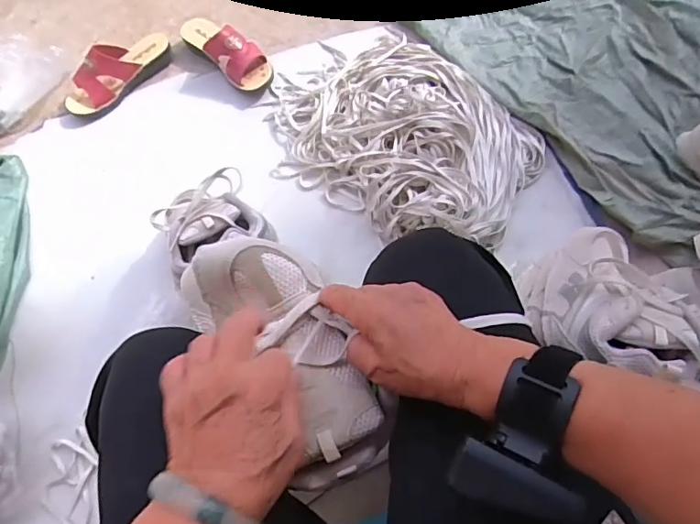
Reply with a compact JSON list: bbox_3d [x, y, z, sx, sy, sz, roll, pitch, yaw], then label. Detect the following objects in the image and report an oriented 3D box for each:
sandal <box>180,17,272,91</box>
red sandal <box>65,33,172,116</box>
[{"bbox_3d":[-0.244,-0.420,0.991,0.081,0.071,0.230,-43,77,-12],"label":"sandal"},{"bbox_3d":[-0.457,-0.377,1.001,0.091,0.062,0.238,34,76,11],"label":"red sandal"}]

